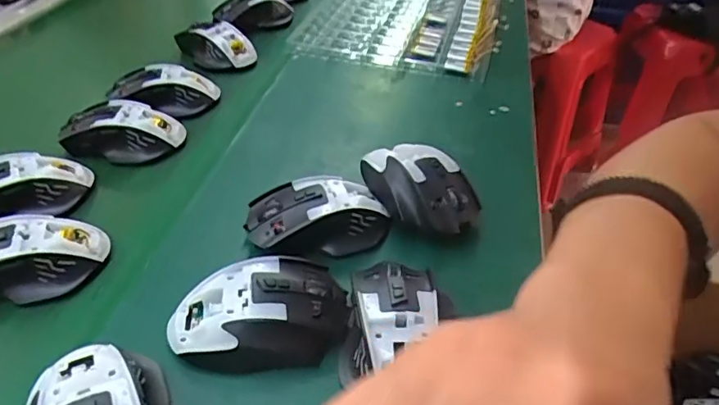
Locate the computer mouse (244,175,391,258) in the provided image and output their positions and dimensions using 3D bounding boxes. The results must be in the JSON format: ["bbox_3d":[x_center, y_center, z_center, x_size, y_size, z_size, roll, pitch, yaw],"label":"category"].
[{"bbox_3d":[-0.033,0.010,0.430,0.112,0.040,0.062,-4,40,-8],"label":"computer mouse"}]

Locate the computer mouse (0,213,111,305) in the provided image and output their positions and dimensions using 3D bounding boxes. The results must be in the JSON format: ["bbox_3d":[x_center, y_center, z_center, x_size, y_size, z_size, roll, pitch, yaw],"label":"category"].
[{"bbox_3d":[-0.252,0.040,0.402,0.117,0.036,0.066,-10,41,-15],"label":"computer mouse"}]

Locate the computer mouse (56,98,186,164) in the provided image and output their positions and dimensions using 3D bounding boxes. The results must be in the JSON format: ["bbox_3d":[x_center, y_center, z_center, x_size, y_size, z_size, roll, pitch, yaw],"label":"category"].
[{"bbox_3d":[-0.236,-0.070,0.533,0.115,0.035,0.067,4,39,1],"label":"computer mouse"}]

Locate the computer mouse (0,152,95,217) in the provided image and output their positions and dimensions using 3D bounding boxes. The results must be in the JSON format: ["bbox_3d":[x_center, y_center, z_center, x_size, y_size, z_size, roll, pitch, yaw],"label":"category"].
[{"bbox_3d":[-0.295,-0.013,0.463,0.117,0.034,0.062,-20,45,-25],"label":"computer mouse"}]

